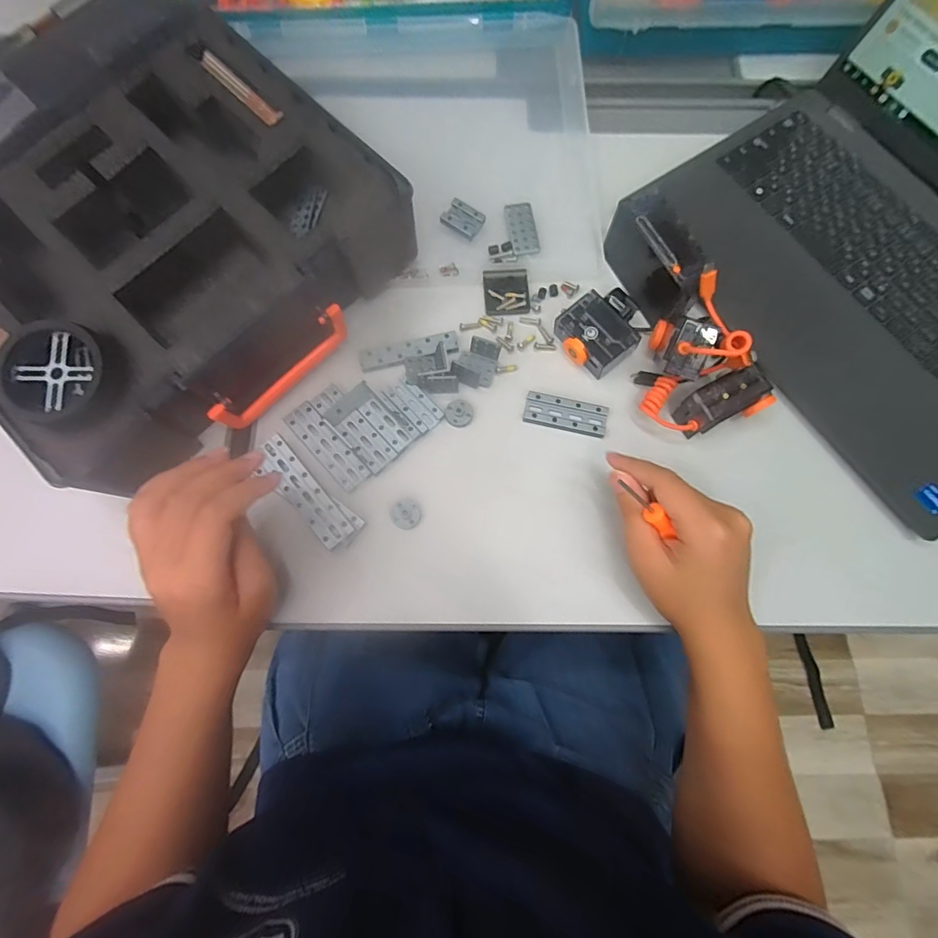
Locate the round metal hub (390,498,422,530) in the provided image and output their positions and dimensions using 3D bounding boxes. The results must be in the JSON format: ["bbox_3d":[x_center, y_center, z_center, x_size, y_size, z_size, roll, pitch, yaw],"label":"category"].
[{"bbox_3d":[-0.047,0.034,0.348,0.022,0.008,0.022,0,76,1],"label":"round metal hub"}]

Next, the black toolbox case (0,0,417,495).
[{"bbox_3d":[-0.247,-0.179,0.357,0.310,0.084,0.300,41,80,10],"label":"black toolbox case"}]

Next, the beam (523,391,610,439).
[{"bbox_3d":[0.076,-0.043,0.366,0.063,0.005,0.026,13,77,4],"label":"beam"}]

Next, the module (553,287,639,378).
[{"bbox_3d":[0.107,-0.112,0.374,0.068,0.022,0.055,-37,79,-8],"label":"module"}]

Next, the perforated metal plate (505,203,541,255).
[{"bbox_3d":[0.046,-0.209,0.409,0.025,0.006,0.049,-11,76,-2],"label":"perforated metal plate"}]

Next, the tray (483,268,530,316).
[{"bbox_3d":[0.032,-0.150,0.396,0.037,0.005,0.042,-4,76,0],"label":"tray"}]

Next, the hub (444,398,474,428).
[{"bbox_3d":[-0.007,-0.044,0.366,0.022,0.004,0.023,0,76,1],"label":"hub"}]

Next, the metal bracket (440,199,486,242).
[{"bbox_3d":[-0.005,-0.216,0.405,0.033,0.008,0.025,30,78,8],"label":"metal bracket"}]

